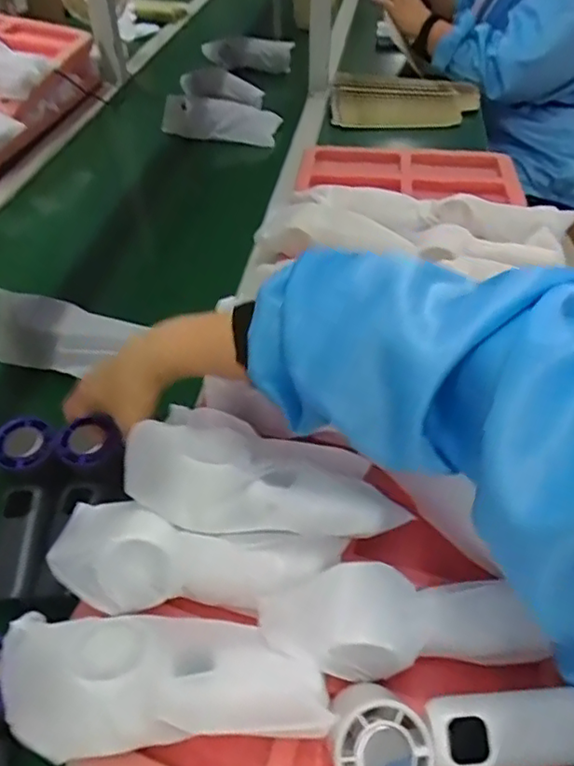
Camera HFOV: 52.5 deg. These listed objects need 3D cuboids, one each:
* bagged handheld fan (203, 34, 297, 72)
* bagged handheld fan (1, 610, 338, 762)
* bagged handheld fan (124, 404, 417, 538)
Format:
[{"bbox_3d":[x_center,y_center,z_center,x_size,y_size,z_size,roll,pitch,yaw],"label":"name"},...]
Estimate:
[{"bbox_3d":[-0.084,-0.709,1.248,0.190,0.057,0.049,5,44,5],"label":"bagged handheld fan"},{"bbox_3d":[-0.074,0.182,0.361,0.186,0.064,0.075,-3,44,-3],"label":"bagged handheld fan"},{"bbox_3d":[-0.017,0.067,0.428,0.194,0.051,0.095,12,44,-6],"label":"bagged handheld fan"}]

